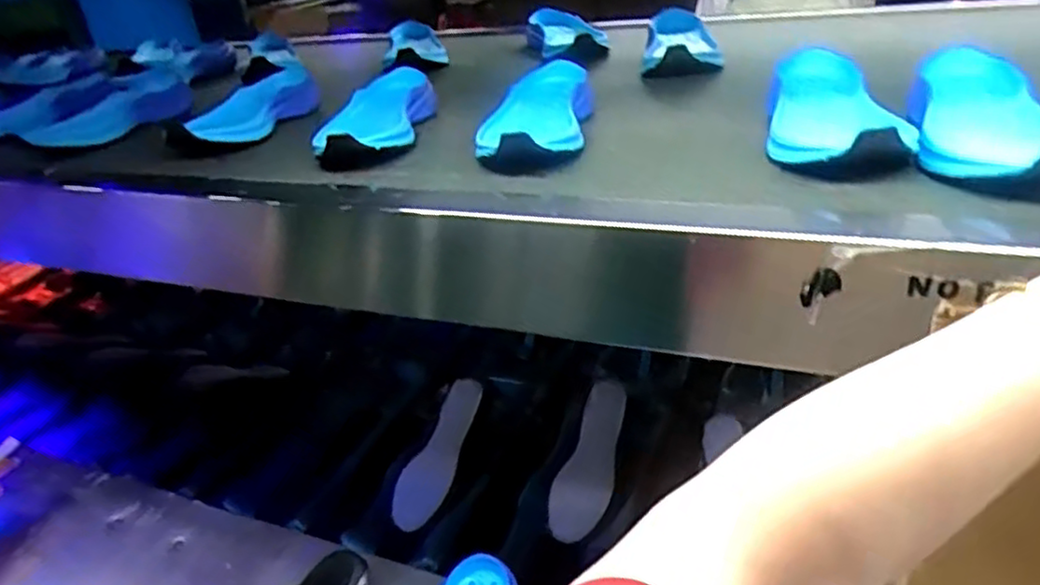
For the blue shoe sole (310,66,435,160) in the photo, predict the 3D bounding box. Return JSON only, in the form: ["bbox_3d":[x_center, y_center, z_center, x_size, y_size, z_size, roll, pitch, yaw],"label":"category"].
[{"bbox_3d":[-0.142,-0.179,0.708,0.079,0.037,0.218,-2,30,7],"label":"blue shoe sole"}]

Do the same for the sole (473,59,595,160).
[{"bbox_3d":[0.020,-0.170,0.651,0.087,0.036,0.240,1,31,13],"label":"sole"}]

